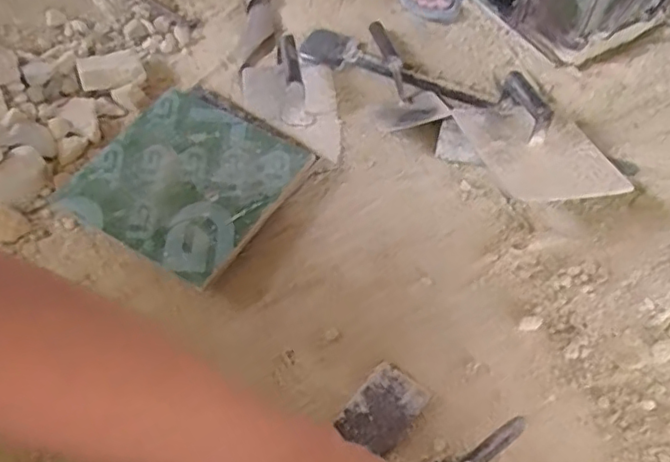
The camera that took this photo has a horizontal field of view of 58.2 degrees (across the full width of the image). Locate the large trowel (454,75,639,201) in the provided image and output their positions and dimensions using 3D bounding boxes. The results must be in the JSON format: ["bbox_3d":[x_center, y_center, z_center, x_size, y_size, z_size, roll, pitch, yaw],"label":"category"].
[{"bbox_3d":[0.262,-0.118,0.783,0.156,0.065,0.203,-10,57,-12],"label":"large trowel"}]

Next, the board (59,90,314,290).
[{"bbox_3d":[-0.197,-0.079,0.830,0.258,0.023,0.270,27,60,15],"label":"board"}]

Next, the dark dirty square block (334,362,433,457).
[{"bbox_3d":[0.054,0.198,0.669,0.067,0.008,0.093,34,63,22],"label":"dark dirty square block"}]

